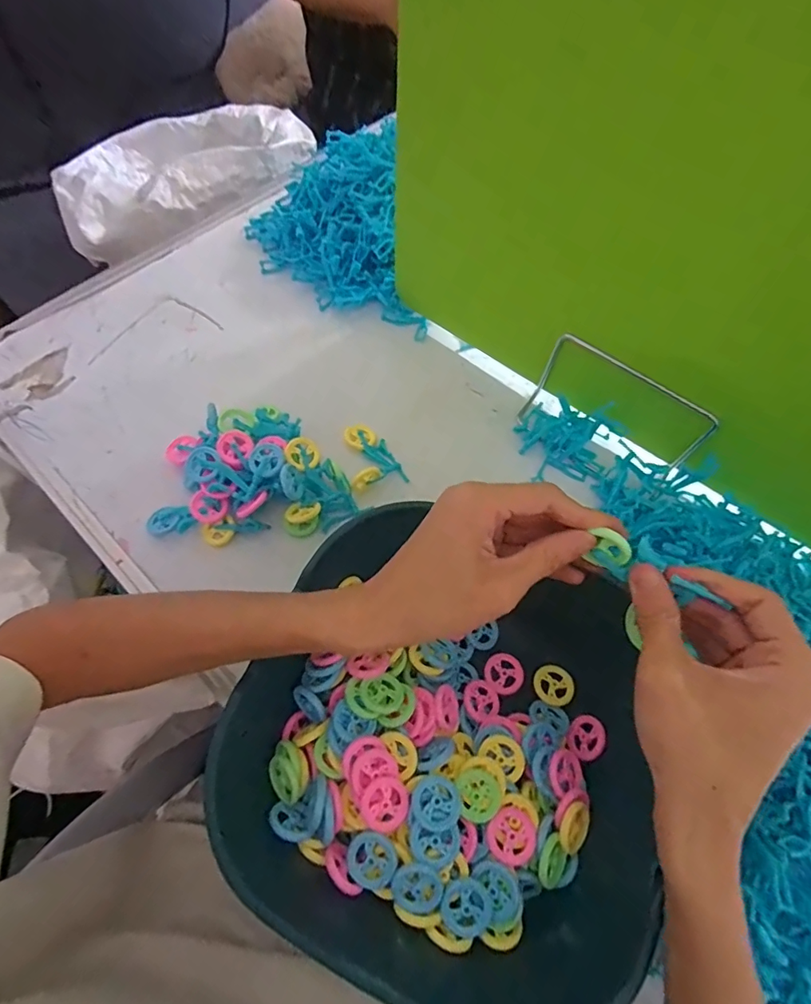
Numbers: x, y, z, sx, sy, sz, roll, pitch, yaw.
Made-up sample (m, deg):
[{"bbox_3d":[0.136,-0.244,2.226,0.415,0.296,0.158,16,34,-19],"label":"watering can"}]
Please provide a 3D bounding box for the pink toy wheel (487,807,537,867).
[{"bbox_3d":[0.065,0.204,0.302,0.029,0.004,0.028,0,63,-1],"label":"pink toy wheel"}]

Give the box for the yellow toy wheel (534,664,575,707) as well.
[{"bbox_3d":[0.113,0.140,0.378,0.029,0.007,0.029,0,63,-1],"label":"yellow toy wheel"}]

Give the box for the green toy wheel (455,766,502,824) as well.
[{"bbox_3d":[0.047,0.183,0.312,0.026,0.009,0.030,-9,63,-6],"label":"green toy wheel"}]

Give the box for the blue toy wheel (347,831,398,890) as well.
[{"bbox_3d":[-0.020,0.212,0.292,0.028,0.006,0.027,0,65,1],"label":"blue toy wheel"}]

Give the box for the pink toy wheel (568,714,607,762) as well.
[{"bbox_3d":[0.129,0.168,0.353,0.005,0.028,0.028,39,87,-28],"label":"pink toy wheel"}]

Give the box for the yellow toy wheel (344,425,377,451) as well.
[{"bbox_3d":[-0.043,-0.062,0.471,0.027,0.008,0.023,-19,65,-10],"label":"yellow toy wheel"}]

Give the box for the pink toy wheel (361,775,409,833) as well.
[{"bbox_3d":[-0.013,0.184,0.302,0.028,0.007,0.028,5,74,-17],"label":"pink toy wheel"}]

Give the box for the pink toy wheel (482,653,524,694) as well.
[{"bbox_3d":[0.076,0.132,0.380,0.030,0.004,0.029,0,63,-1],"label":"pink toy wheel"}]

